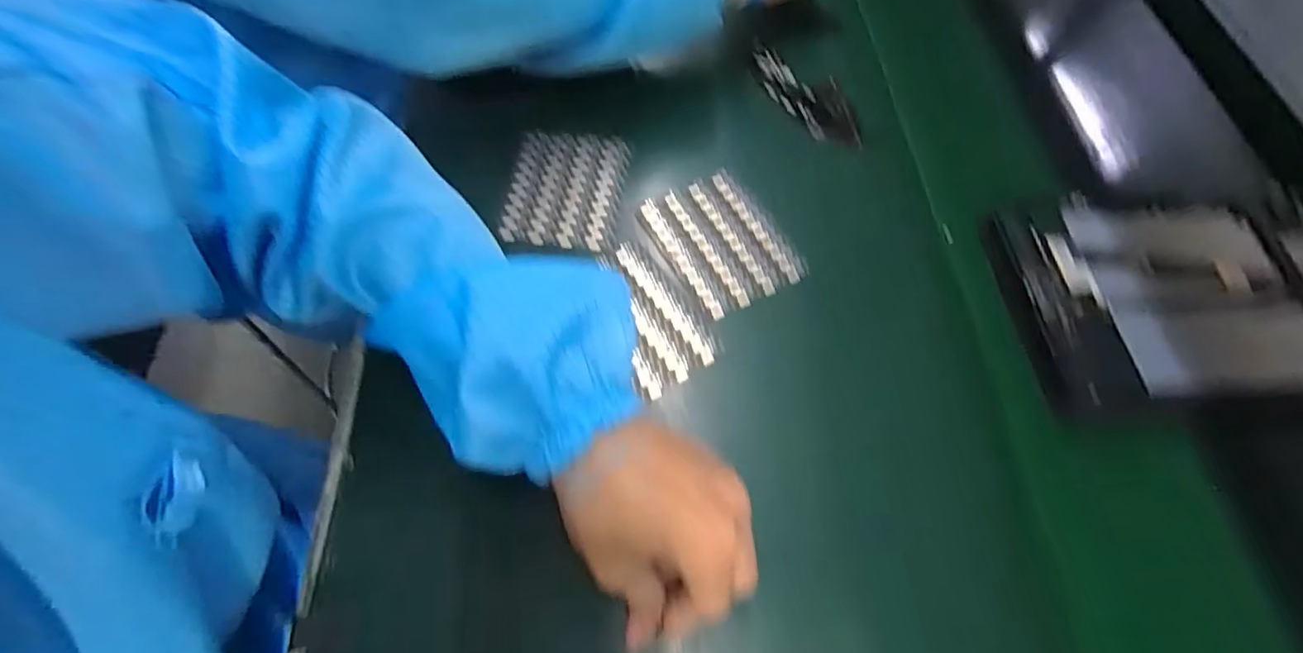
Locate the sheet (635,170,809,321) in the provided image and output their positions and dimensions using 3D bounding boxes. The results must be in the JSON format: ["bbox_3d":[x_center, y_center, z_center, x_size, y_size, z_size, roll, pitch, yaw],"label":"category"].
[{"bbox_3d":[0.049,-0.062,0.419,0.080,0.008,0.103,-26,65,-17],"label":"sheet"}]

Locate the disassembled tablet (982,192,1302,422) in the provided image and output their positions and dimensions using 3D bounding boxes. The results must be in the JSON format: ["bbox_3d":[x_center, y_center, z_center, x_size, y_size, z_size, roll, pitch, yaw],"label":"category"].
[{"bbox_3d":[0.347,-0.020,0.387,0.242,0.017,0.159,0,61,-4],"label":"disassembled tablet"}]

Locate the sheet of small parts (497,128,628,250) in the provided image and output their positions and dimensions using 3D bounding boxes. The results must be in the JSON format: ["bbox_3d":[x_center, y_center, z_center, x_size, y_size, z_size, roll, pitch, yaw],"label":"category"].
[{"bbox_3d":[-0.062,-0.102,0.441,0.081,0.010,0.100,7,60,1],"label":"sheet of small parts"}]

